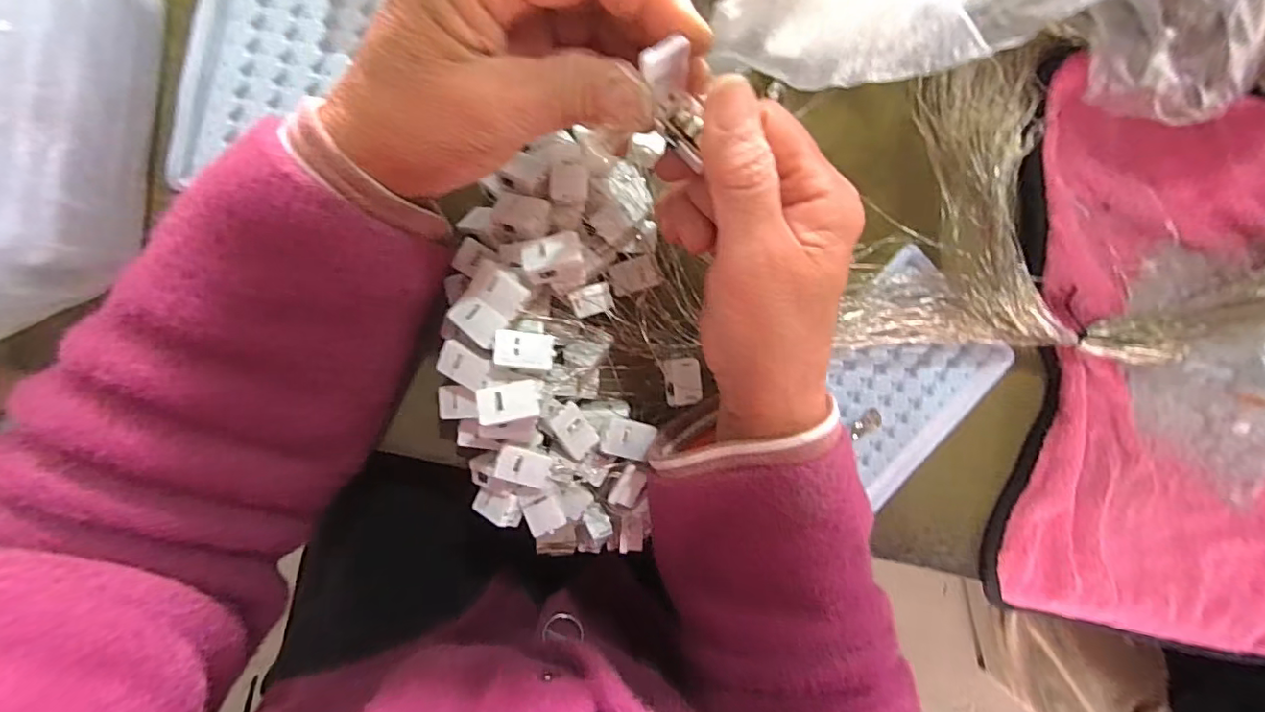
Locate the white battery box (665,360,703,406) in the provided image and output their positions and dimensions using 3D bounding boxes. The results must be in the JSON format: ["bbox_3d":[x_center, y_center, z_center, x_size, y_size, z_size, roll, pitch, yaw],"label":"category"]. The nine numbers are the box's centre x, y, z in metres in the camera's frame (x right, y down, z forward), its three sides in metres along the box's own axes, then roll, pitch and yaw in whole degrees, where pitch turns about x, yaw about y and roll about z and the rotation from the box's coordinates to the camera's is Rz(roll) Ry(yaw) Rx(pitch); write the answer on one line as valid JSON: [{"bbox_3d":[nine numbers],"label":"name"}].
[{"bbox_3d":[0.027,0.013,0.297,0.018,0.011,0.024,-9,97,-6],"label":"white battery box"}]

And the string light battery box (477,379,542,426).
[{"bbox_3d":[-0.055,0.021,0.246,0.027,0.007,0.018,-5,71,-12],"label":"string light battery box"}]

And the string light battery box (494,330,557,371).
[{"bbox_3d":[-0.049,-0.003,0.253,0.027,0.004,0.017,8,73,-17],"label":"string light battery box"}]

